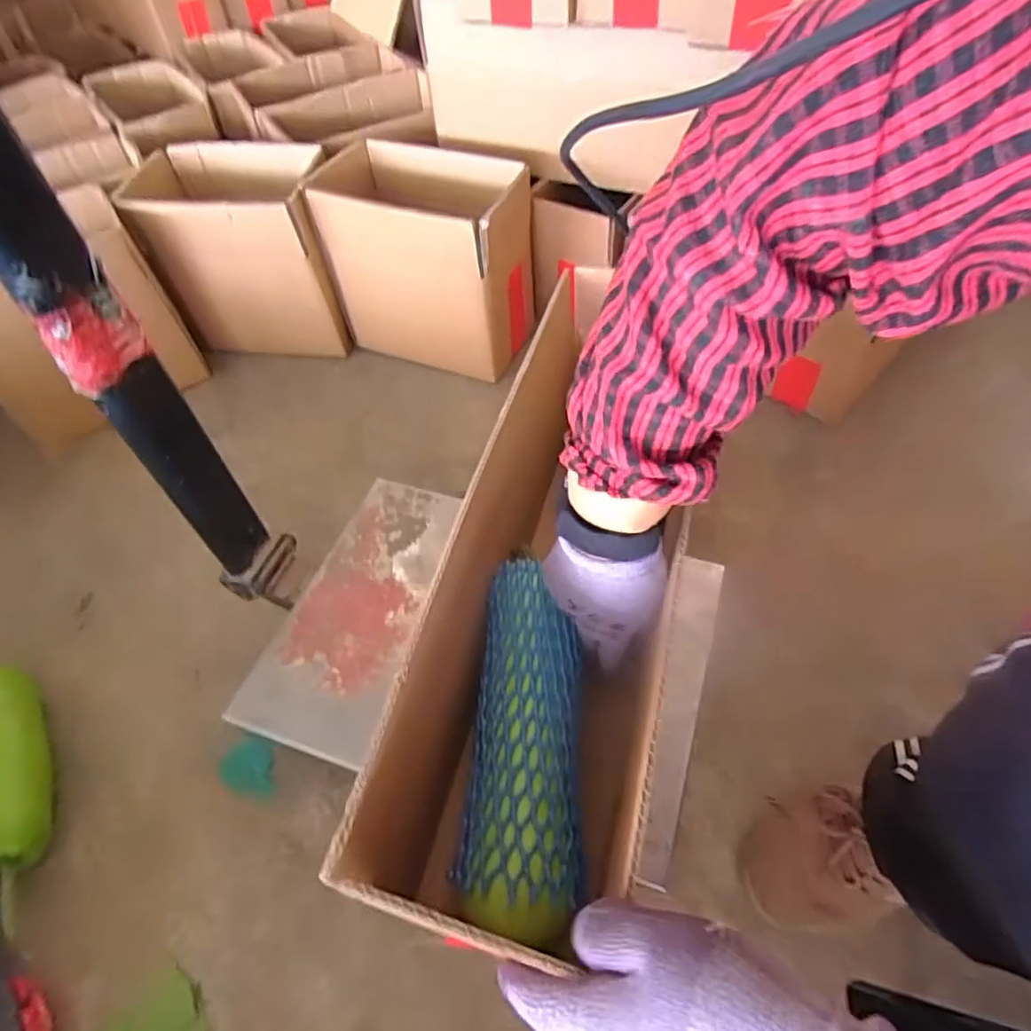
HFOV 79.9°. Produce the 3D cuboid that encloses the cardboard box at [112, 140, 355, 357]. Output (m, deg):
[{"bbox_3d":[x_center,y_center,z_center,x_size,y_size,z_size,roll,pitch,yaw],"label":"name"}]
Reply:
[{"bbox_3d":[-0.395,-0.396,0.930,0.303,0.232,0.174,7,53,9],"label":"cardboard box"}]

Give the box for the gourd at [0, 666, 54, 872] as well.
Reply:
[{"bbox_3d":[-0.491,0.240,0.592,0.068,0.062,0.191,-28,56,-17],"label":"gourd"}]

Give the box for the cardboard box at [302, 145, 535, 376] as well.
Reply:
[{"bbox_3d":[-0.123,-0.357,0.871,0.300,0.235,0.153,19,54,16],"label":"cardboard box"}]

